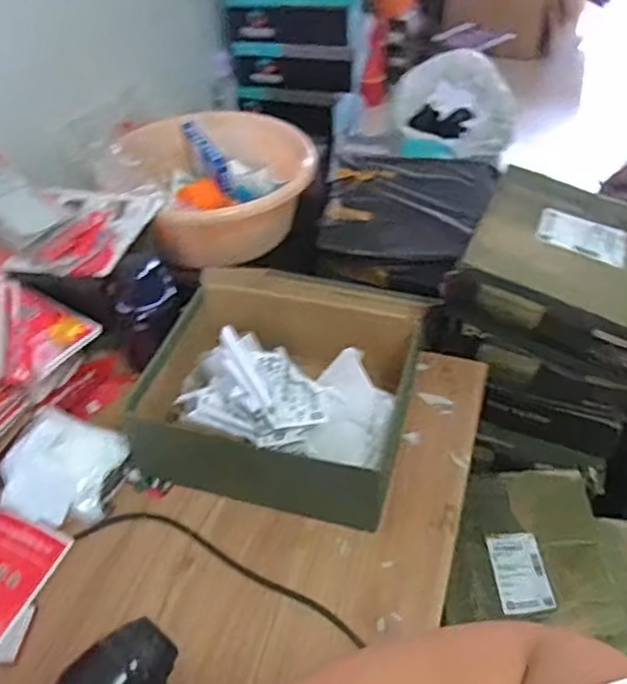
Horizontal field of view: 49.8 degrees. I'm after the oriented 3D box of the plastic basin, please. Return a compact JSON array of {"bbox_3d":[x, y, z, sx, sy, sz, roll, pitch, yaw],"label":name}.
[{"bbox_3d":[-0.188,-0.335,1.355,0.351,0.160,0.358,-1,43,1],"label":"plastic basin"}]

